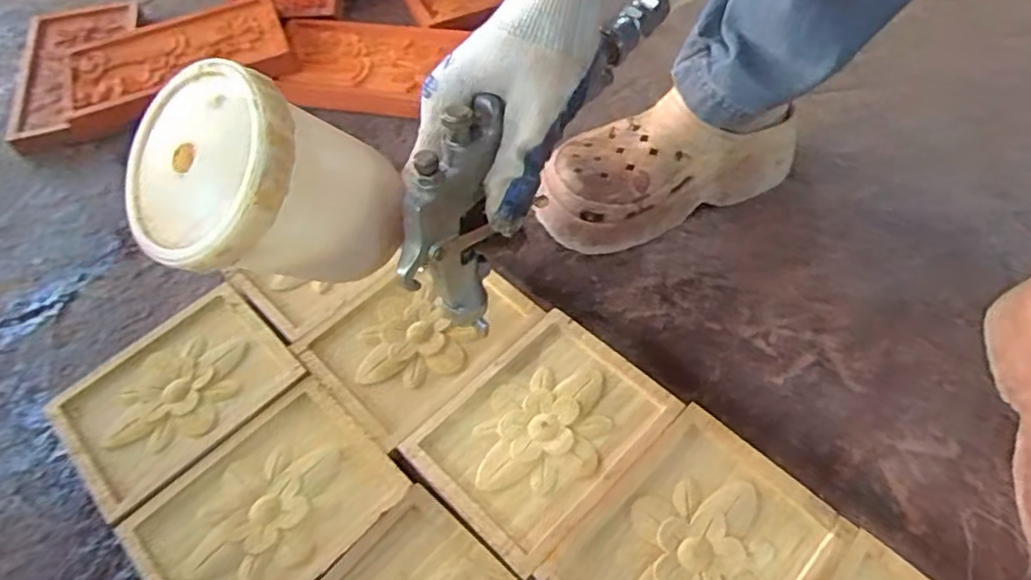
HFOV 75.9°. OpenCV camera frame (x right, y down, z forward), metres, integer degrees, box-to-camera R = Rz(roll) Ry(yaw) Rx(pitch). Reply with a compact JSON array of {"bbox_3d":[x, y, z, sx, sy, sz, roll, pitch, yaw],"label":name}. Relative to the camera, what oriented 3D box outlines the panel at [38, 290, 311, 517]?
[{"bbox_3d":[-0.277,0.087,0.546,0.167,0.034,0.128,-39,59,-22],"label":"panel"}]

